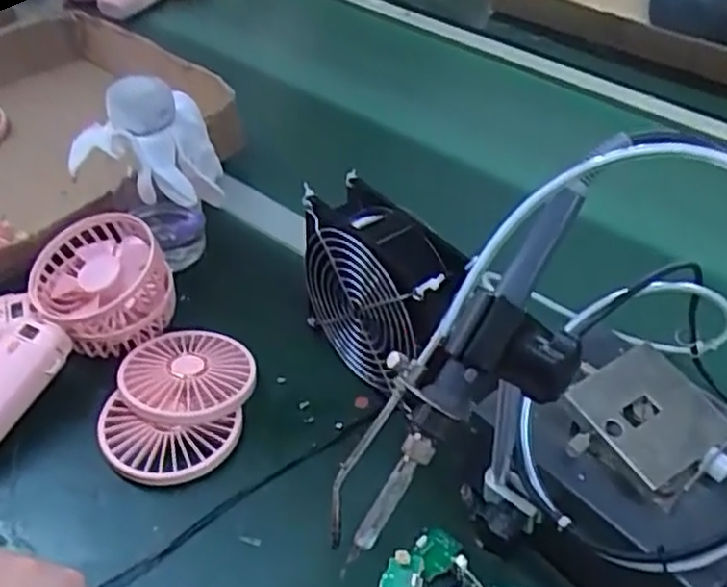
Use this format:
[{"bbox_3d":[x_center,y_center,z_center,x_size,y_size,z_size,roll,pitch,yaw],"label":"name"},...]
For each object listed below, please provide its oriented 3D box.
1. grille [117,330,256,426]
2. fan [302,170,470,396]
[{"bbox_3d":[-0.115,0.055,0.483,0.079,0.021,0.081,2,43,-2],"label":"grille"},{"bbox_3d":[0.011,0.006,0.478,0.043,0.129,0.119,-26,50,-28],"label":"fan"}]

